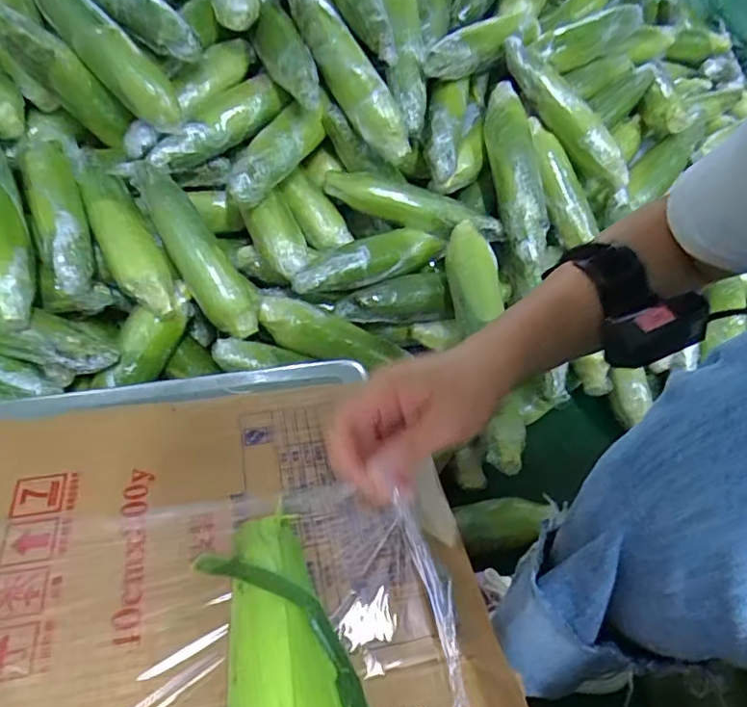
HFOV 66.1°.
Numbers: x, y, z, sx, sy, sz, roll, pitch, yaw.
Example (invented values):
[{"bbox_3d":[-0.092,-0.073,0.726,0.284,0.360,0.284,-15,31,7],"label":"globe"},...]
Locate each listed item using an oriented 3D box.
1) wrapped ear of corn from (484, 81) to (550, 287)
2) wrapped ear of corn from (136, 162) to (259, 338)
[{"bbox_3d":[0.182,-0.221,0.725,0.066,0.047,0.252,-6,81,-7],"label":"wrapped ear of corn"},{"bbox_3d":[-0.186,-0.108,0.604,0.056,0.203,0.042,-38,15,-32],"label":"wrapped ear of corn"}]

